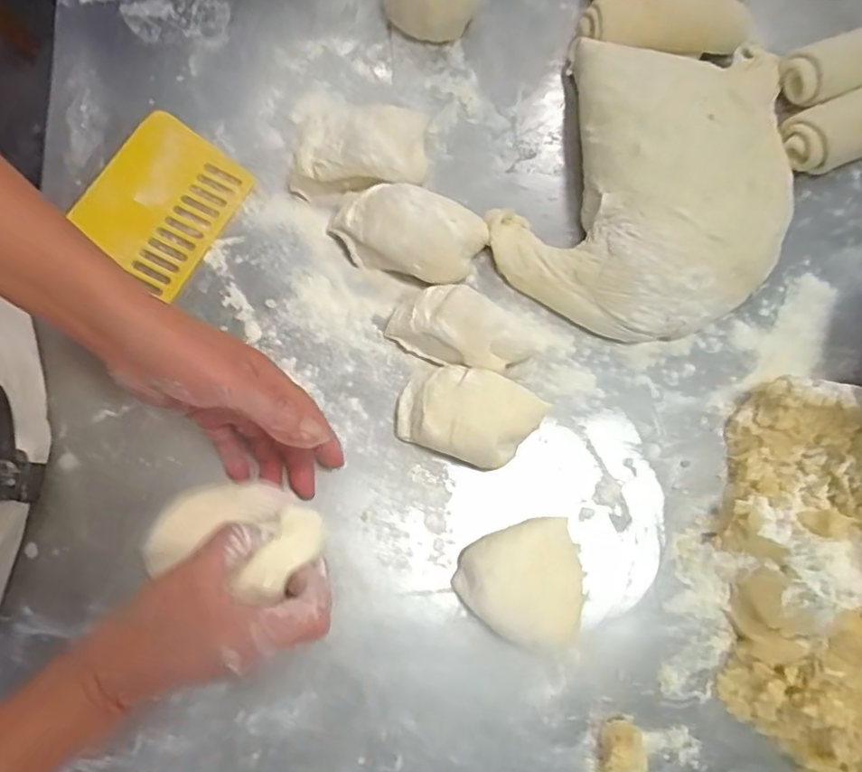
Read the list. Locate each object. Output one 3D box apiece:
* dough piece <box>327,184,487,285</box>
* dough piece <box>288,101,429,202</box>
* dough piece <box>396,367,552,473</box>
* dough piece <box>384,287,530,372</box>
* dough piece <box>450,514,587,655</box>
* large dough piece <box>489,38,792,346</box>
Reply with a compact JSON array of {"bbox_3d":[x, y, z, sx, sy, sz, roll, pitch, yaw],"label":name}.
[{"bbox_3d":[-0.020,-0.129,0.493,0.124,0.044,0.071,19,74,5],"label":"dough piece"},{"bbox_3d":[-0.062,-0.209,0.520,0.117,0.043,0.086,2,74,0],"label":"dough piece"},{"bbox_3d":[0.028,0.021,0.458,0.107,0.042,0.069,20,74,5],"label":"dough piece"},{"bbox_3d":[0.026,-0.048,0.478,0.115,0.040,0.063,24,75,6],"label":"dough piece"},{"bbox_3d":[0.063,0.144,0.430,0.084,0.028,0.083,-9,74,-3],"label":"dough piece"},{"bbox_3d":[0.198,-0.192,0.508,0.226,0.067,0.310,26,75,6],"label":"large dough piece"}]

